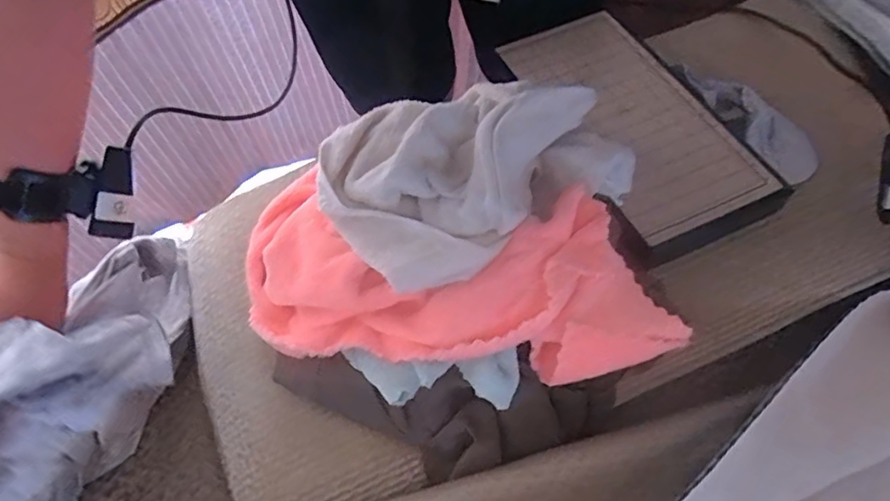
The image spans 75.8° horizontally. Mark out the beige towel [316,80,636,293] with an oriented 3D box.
[{"bbox_3d":[0.025,-0.071,0.437,0.240,0.080,0.149,-31,62,-15],"label":"beige towel"}]

